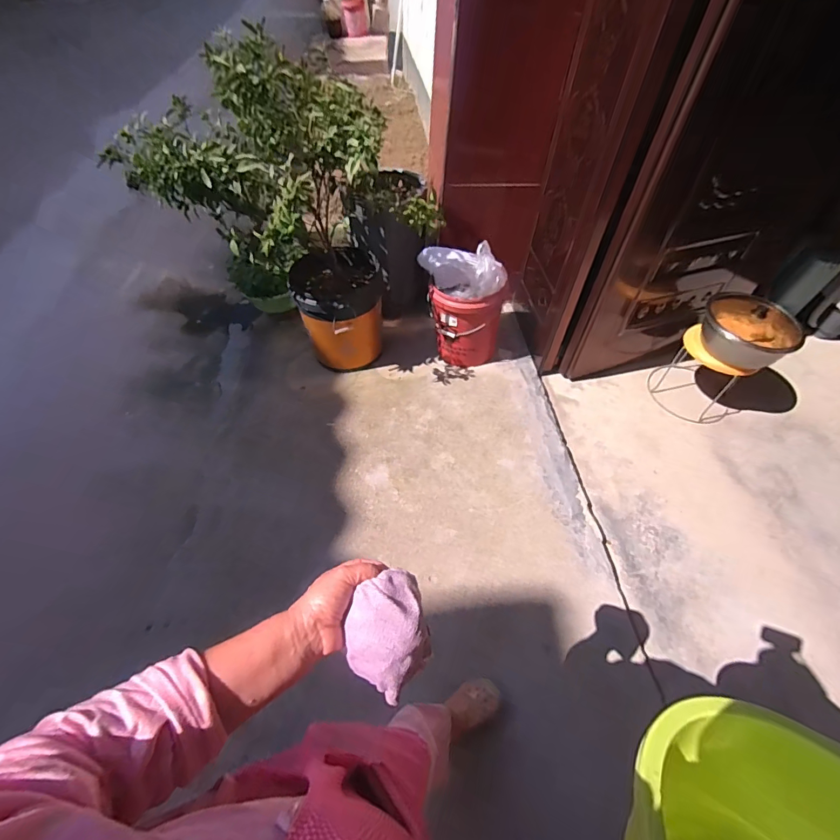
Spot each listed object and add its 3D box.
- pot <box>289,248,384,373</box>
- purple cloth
[{"bbox_3d":[-0.339,-0.460,1.827,0.351,0.390,0.406,-10,53,-10],"label":"pot"},{"bbox_3d":[-0.033,0.213,0.424,0.079,0.050,0.105,-12,57,-9],"label":"purple cloth"}]

